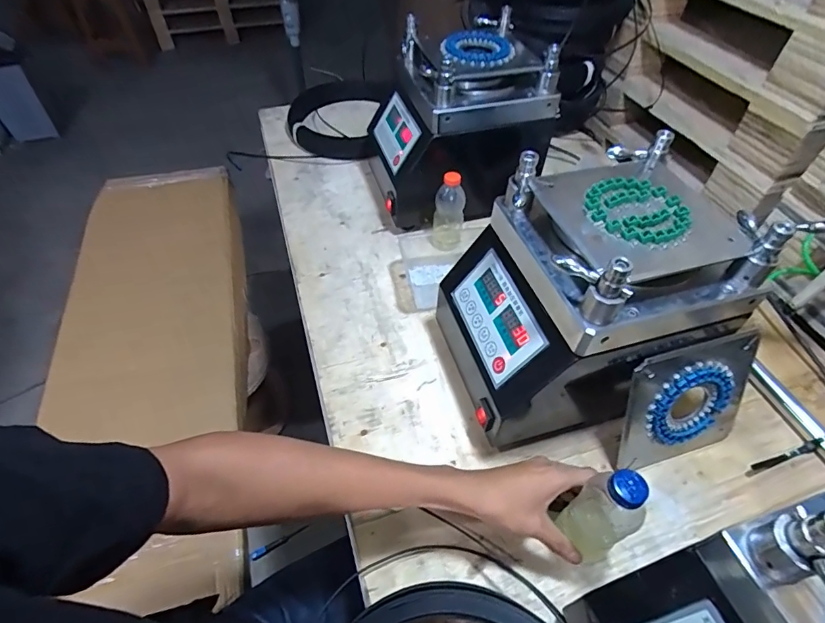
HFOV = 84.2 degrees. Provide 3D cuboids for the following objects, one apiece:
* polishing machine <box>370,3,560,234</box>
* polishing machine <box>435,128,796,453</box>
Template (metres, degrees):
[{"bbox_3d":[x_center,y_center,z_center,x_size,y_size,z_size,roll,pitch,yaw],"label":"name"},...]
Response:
[{"bbox_3d":[0.067,-0.357,0.850,0.281,0.279,0.261,-14,51,-10],"label":"polishing machine"},{"bbox_3d":[0.198,-0.017,0.569,0.279,0.273,0.243,-14,51,-10],"label":"polishing machine"}]

